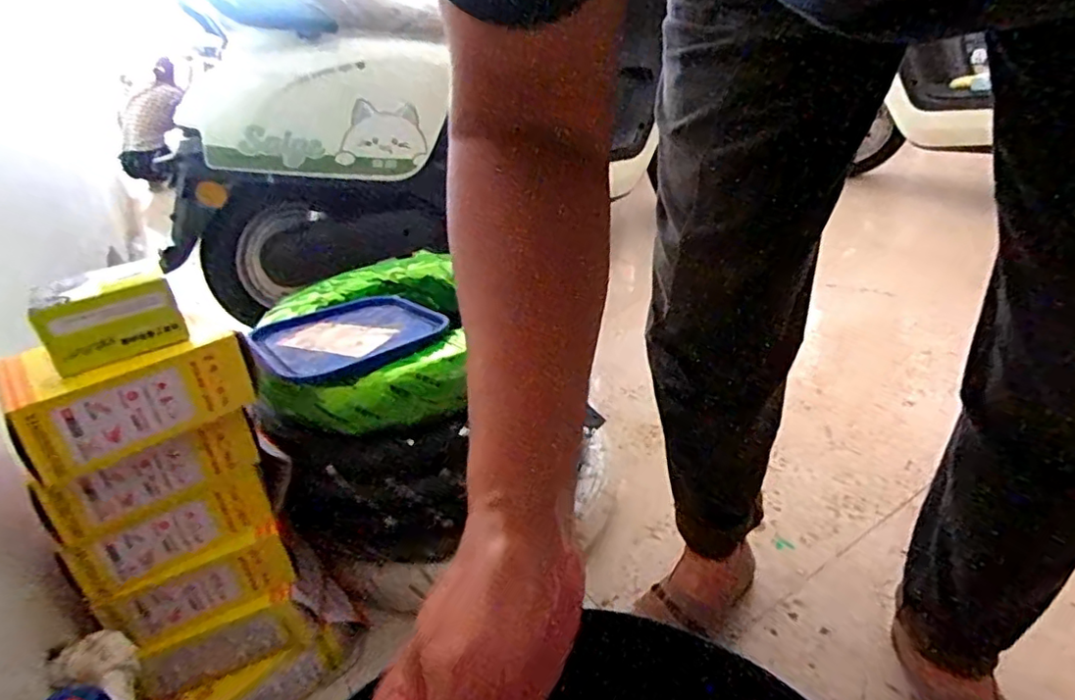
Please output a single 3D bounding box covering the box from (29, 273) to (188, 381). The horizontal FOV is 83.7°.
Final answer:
[{"bbox_3d":[-0.374,-0.022,0.529,0.100,0.062,0.022,-29,36,-35],"label":"box"}]

